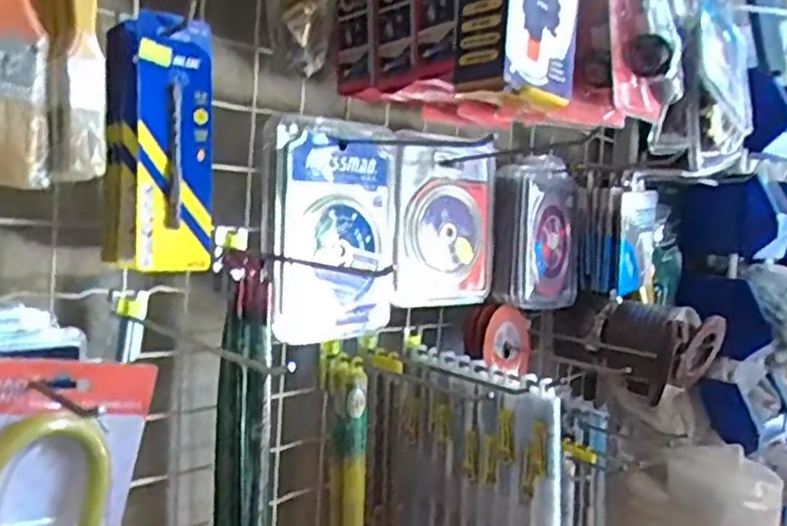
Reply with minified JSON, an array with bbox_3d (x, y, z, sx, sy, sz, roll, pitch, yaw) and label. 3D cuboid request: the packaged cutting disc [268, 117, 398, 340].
[{"bbox_3d":[-0.052,-0.027,0.627,0.134,0.198,0.023,-6,18,-34],"label":"packaged cutting disc"}]

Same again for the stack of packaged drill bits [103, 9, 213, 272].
[{"bbox_3d":[-0.161,-0.081,0.470,0.062,0.162,0.051,0,4,-30],"label":"stack of packaged drill bits"}]

